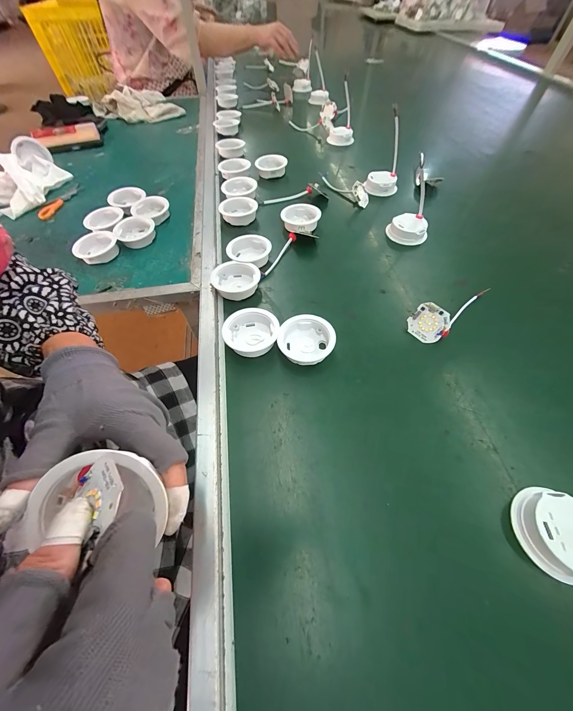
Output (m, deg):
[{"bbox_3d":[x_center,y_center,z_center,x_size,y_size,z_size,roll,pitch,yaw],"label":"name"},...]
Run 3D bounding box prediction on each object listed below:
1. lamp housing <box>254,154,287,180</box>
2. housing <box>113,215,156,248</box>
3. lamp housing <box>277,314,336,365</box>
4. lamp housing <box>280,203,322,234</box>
[{"bbox_3d":[-0.034,-0.433,0.616,0.069,0.028,0.065,0,56,1],"label":"lamp housing"},{"bbox_3d":[-0.281,-0.234,0.503,0.065,0.022,0.067,-10,56,-5],"label":"housing"},{"bbox_3d":[0.026,-0.019,0.349,0.069,0.023,0.067,-1,56,1],"label":"lamp housing"},{"bbox_3d":[0.024,-0.256,0.505,0.075,0.023,0.072,-1,56,1],"label":"lamp housing"}]

